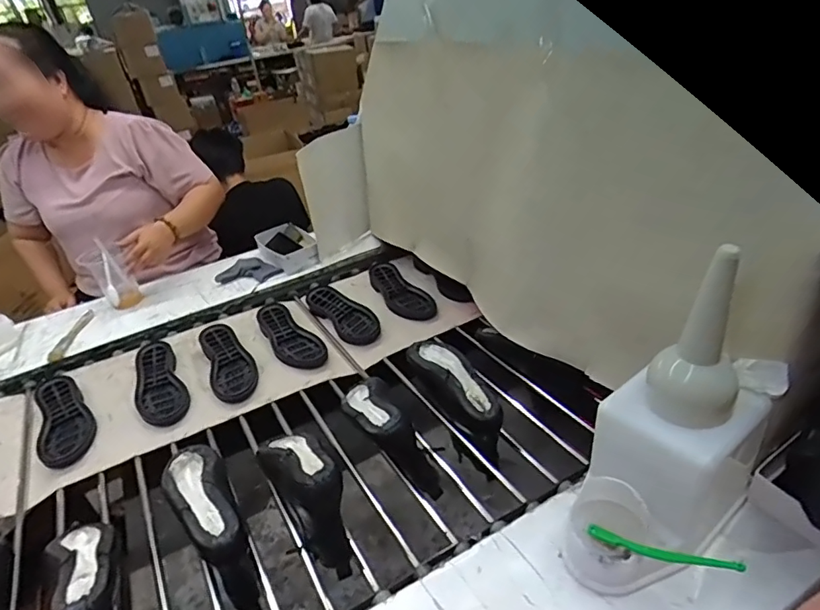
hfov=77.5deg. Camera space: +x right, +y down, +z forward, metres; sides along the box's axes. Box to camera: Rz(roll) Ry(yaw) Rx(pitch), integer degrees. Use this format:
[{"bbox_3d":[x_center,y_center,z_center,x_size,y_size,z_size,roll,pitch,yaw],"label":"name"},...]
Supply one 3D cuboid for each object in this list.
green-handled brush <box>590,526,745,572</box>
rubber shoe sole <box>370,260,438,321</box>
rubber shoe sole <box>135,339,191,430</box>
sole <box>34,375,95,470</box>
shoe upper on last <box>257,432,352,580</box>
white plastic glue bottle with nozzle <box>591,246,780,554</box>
[{"bbox_3d":[0.250,0.249,0.519,0.011,0.017,0.170,-31,6,-31],"label":"green-handled brush"},{"bbox_3d":[-0.027,-0.034,1.188,0.082,0.024,0.256,-22,35,-22],"label":"rubber shoe sole"},{"bbox_3d":[-0.499,0.149,1.009,0.088,0.025,0.241,-22,35,-23],"label":"rubber shoe sole"},{"bbox_3d":[-0.651,0.204,0.958,0.089,0.025,0.251,-24,36,-25],"label":"sole"},{"bbox_3d":[-0.140,0.248,0.704,0.073,0.127,0.220,-24,38,-24],"label":"shoe upper on last"},{"bbox_3d":[0.296,0.107,0.556,0.168,0.334,0.137,-31,41,-31],"label":"white plastic glue bottle with nozzle"}]

